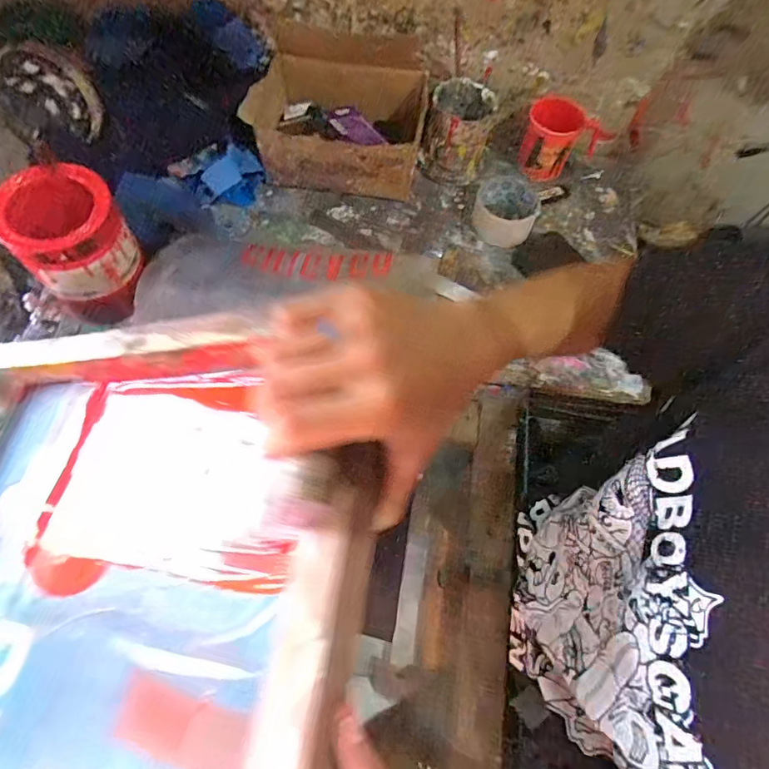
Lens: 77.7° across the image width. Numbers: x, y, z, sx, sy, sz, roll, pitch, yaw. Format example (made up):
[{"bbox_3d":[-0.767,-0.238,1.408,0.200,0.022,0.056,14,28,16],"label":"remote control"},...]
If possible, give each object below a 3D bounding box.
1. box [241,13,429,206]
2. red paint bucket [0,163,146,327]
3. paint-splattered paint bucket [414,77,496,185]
[{"bbox_3d":[-0.060,-0.367,0.651,0.220,0.128,0.174,10,66,1],"label":"box"},{"bbox_3d":[-0.336,-0.150,0.513,0.110,0.107,0.121,1,66,-3],"label":"red paint bucket"},{"bbox_3d":[0.102,-0.353,0.670,0.082,0.102,0.089,1,66,-3],"label":"paint-splattered paint bucket"}]

